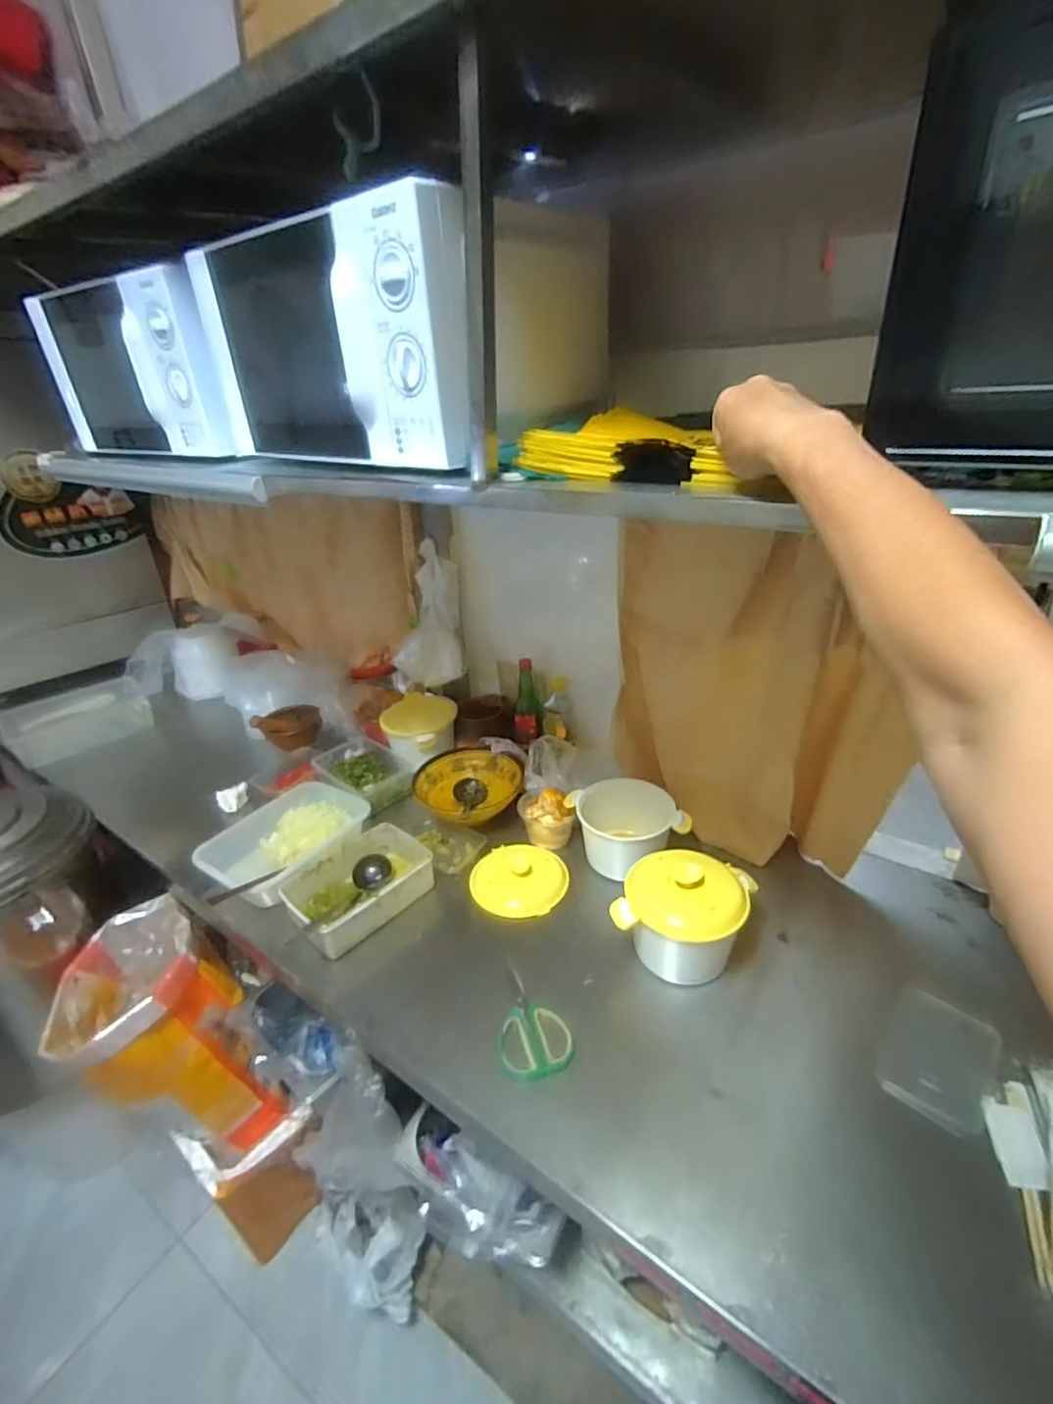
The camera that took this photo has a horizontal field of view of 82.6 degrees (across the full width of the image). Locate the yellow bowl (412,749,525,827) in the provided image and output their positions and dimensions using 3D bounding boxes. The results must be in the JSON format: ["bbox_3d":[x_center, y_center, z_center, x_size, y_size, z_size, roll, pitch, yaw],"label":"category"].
[{"bbox_3d":[-0.119,0.191,1.290,0.226,0.072,0.236,-2,28,1],"label":"yellow bowl"}]

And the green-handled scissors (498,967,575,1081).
[{"bbox_3d":[0.010,0.451,0.855,0.099,0.012,0.165,-4,28,-3],"label":"green-handled scissors"}]

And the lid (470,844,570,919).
[{"bbox_3d":[-0.014,0.325,1.096,0.173,0.035,0.156,-1,28,3],"label":"lid"}]

